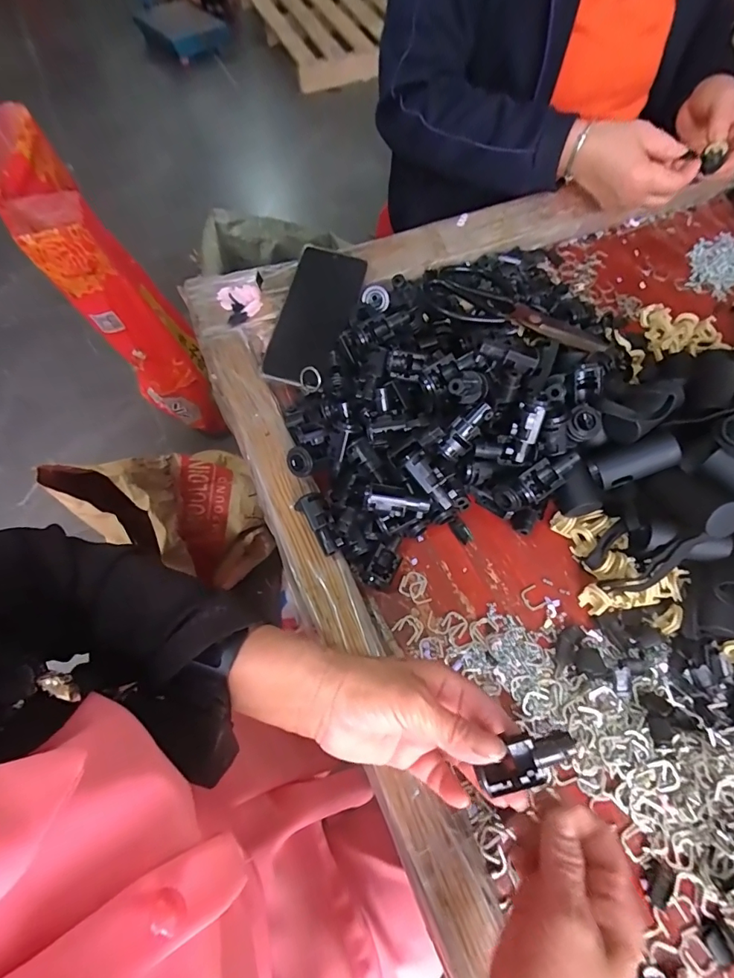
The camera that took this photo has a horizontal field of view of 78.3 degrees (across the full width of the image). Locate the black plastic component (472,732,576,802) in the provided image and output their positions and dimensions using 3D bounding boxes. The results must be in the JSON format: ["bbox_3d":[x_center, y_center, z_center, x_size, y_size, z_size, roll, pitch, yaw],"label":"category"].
[{"bbox_3d":[0.085,0.146,0.240,0.053,0.013,0.022,-35,67,6],"label":"black plastic component"}]

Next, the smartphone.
[{"bbox_3d":[-0.053,-0.184,0.472,0.087,0.014,0.169,11,72,22],"label":"smartphone"}]

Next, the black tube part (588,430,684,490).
[{"bbox_3d":[0.221,-0.021,0.371,0.064,0.025,0.029,-26,62,21],"label":"black tube part"}]

